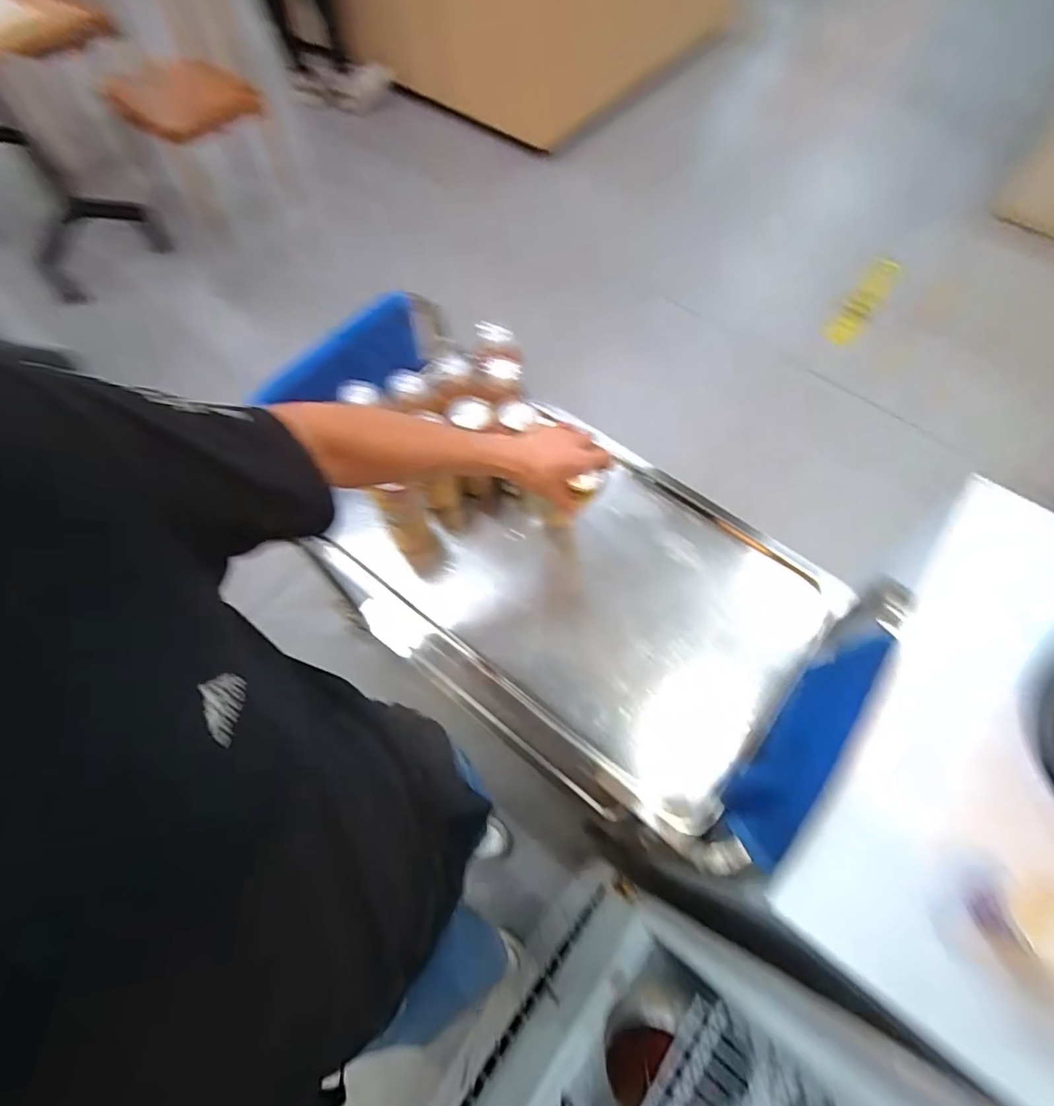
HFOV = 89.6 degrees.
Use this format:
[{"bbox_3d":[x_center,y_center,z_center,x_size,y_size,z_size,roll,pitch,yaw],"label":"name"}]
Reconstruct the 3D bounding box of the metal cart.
[{"bbox_3d":[-0.001,0.079,1.019,0.897,0.768,0.439,33,68,14],"label":"metal cart"}]

